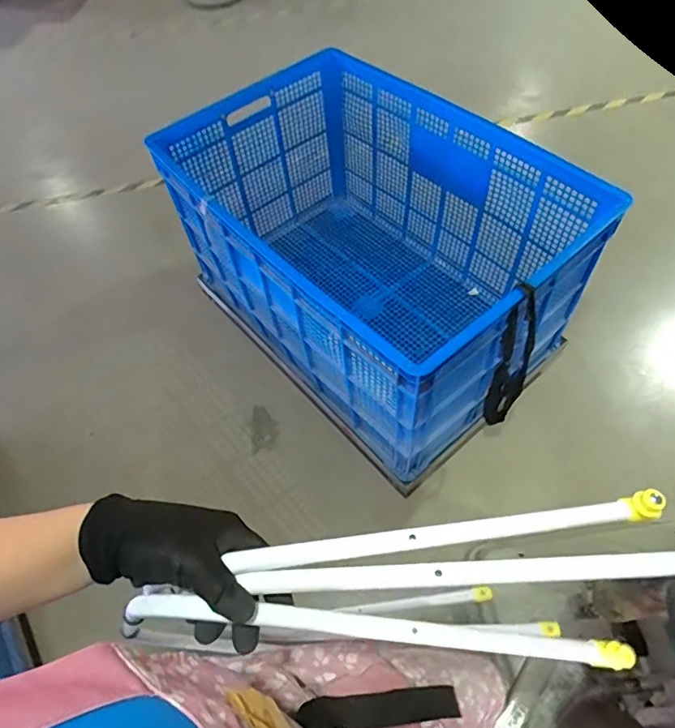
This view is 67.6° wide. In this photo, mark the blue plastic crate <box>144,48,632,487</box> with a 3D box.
[{"bbox_3d":[0.095,-0.312,1.466,0.741,0.614,1.071,-41,63,-20],"label":"blue plastic crate"}]

